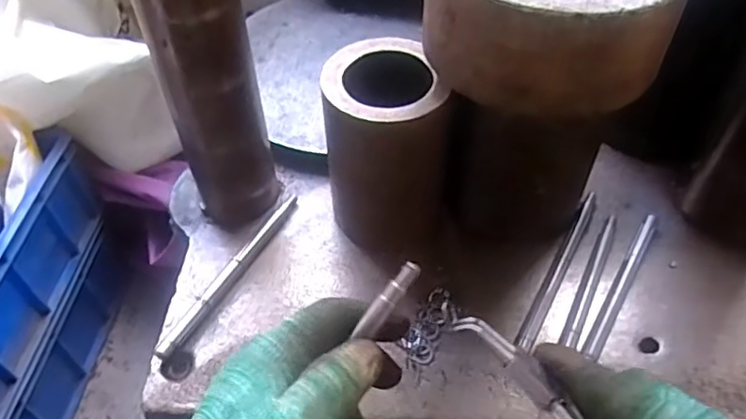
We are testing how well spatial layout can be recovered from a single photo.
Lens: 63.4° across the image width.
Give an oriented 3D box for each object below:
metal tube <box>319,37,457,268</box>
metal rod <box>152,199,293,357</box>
[{"bbox_3d":[0.013,-0.041,0.439,0.091,0.139,0.095,-1,49,1],"label":"metal tube"},{"bbox_3d":[-0.105,0.044,0.453,0.012,0.008,0.161,22,53,19],"label":"metal rod"}]

